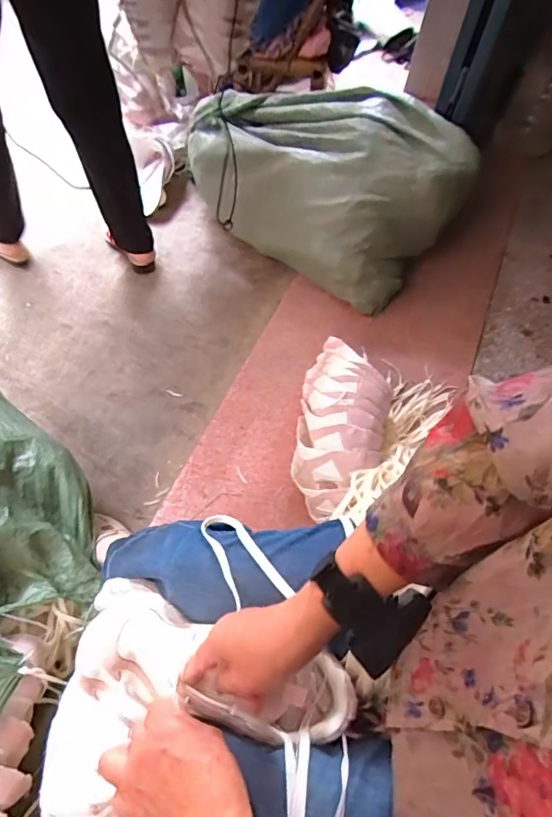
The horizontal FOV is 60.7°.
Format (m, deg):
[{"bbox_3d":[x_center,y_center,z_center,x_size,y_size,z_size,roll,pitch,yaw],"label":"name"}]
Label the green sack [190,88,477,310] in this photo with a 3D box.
[{"bbox_3d":[0.091,-0.575,1.167,0.694,0.297,0.366,28,62,12],"label":"green sack"}]

